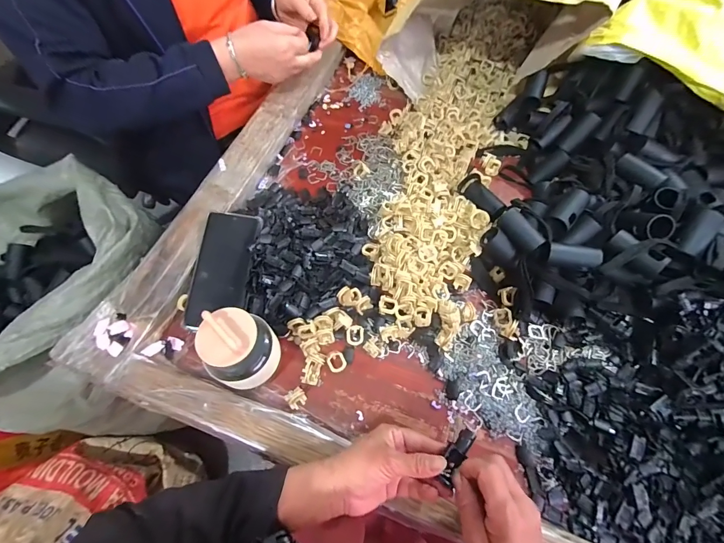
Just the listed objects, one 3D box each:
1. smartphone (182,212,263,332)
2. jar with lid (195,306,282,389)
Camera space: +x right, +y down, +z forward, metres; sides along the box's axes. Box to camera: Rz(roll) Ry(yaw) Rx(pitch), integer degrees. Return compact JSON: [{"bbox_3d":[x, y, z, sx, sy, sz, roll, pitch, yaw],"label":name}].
[{"bbox_3d":[-0.190,-0.004,0.475,0.070,0.012,0.160,11,76,-6],"label":"smartphone"},{"bbox_3d":[-0.131,0.084,0.383,0.074,0.104,0.073,-26,69,-12],"label":"jar with lid"}]

